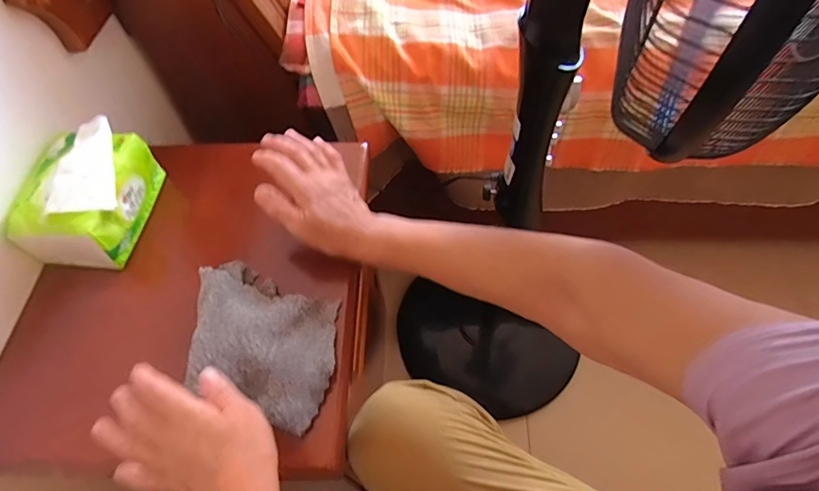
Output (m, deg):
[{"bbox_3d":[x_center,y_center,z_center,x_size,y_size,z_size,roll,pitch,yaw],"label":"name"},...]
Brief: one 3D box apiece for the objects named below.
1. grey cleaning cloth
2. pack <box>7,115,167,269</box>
[{"bbox_3d":[-0.137,0.085,0.441,0.142,0.040,0.122,16,60,13],"label":"grey cleaning cloth"},{"bbox_3d":[-0.344,-0.054,0.508,0.098,0.091,0.140,-1,58,3],"label":"pack"}]

